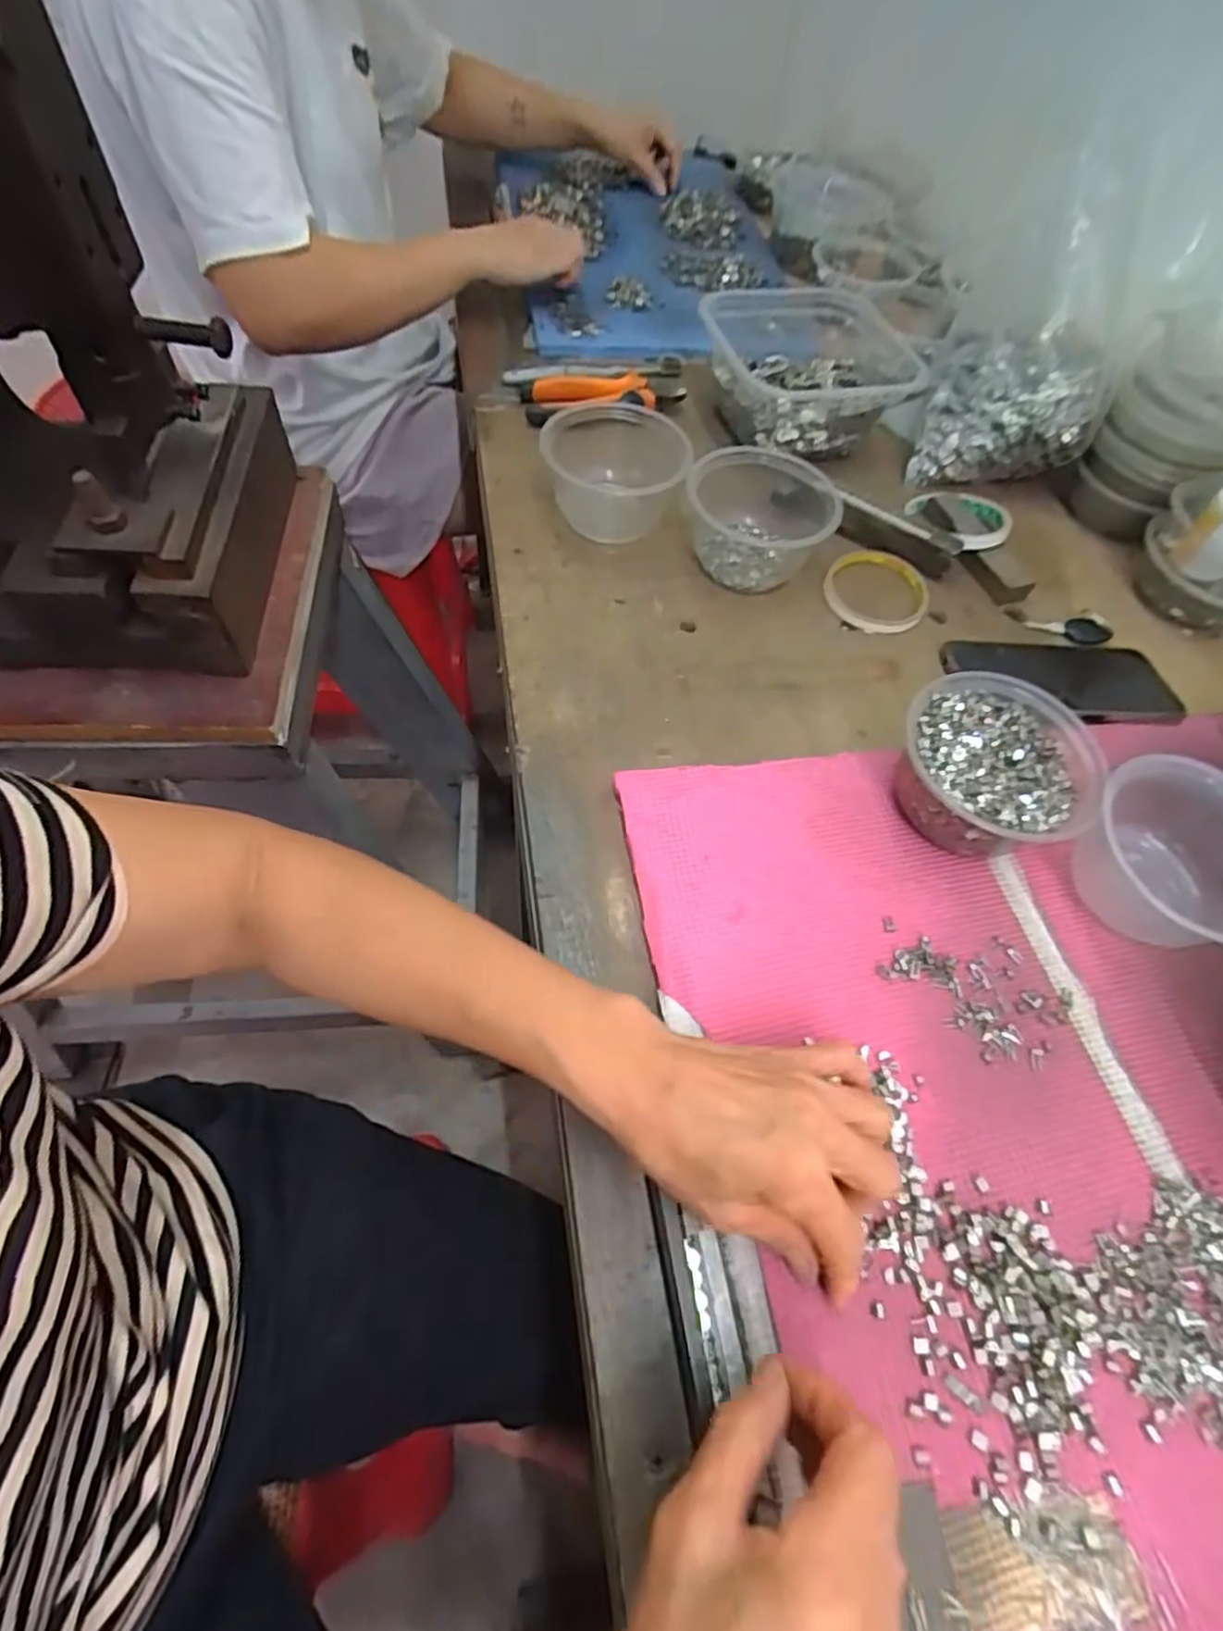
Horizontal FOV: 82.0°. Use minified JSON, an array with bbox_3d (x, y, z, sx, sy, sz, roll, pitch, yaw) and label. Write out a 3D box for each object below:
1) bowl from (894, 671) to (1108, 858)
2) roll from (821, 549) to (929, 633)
[{"bbox_3d":[0.233,-0.029,0.436,0.108,0.059,0.115,3,59,-5],"label":"bowl"},{"bbox_3d":[0.215,-0.183,0.571,0.081,0.010,0.094,33,61,13],"label":"roll"}]

